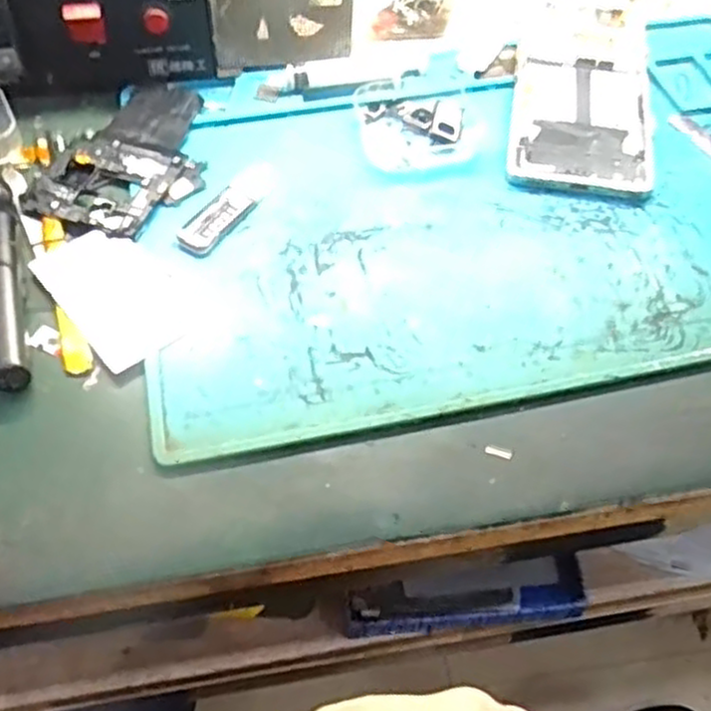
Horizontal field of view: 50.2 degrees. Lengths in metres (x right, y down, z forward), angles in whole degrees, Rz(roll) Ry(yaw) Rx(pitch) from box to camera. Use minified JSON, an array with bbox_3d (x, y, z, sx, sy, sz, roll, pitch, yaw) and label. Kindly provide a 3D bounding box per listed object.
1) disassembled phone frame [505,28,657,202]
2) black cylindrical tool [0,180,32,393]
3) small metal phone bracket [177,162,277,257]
[{"bbox_3d":[0.127,-0.142,0.430,0.074,0.010,0.137,9,55,5],"label":"disassembled phone frame"},{"bbox_3d":[-0.161,-0.038,0.349,0.014,0.012,0.125,-14,57,-11],"label":"black cylindrical tool"},{"bbox_3d":[-0.063,-0.077,0.383,0.020,0.004,0.068,28,59,17],"label":"small metal phone bracket"}]

